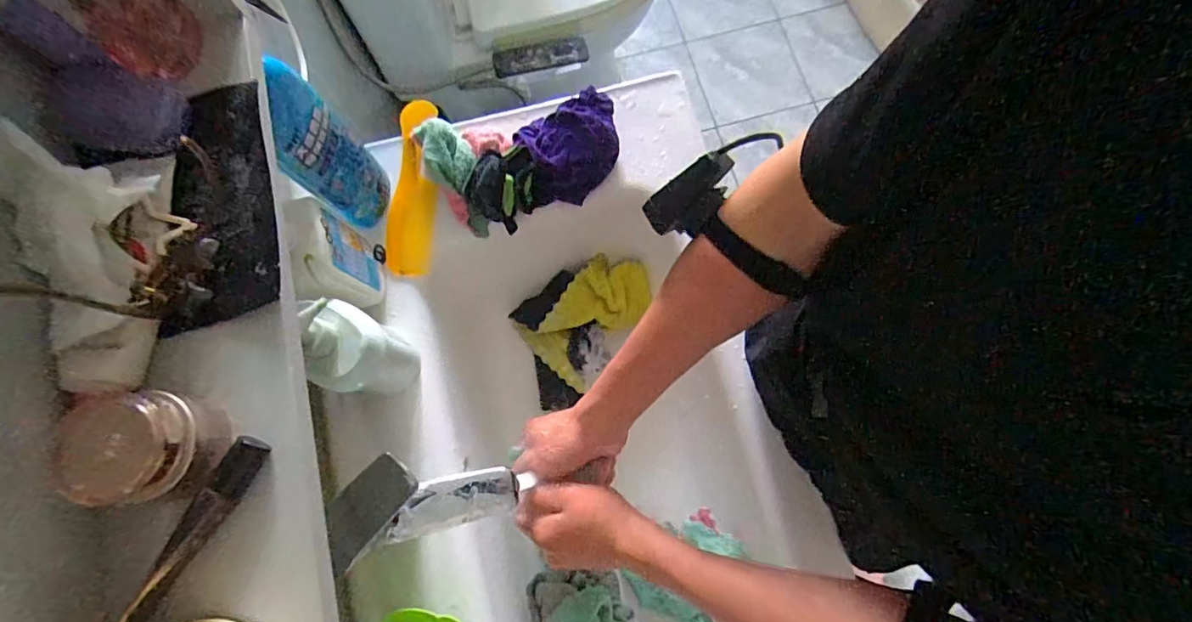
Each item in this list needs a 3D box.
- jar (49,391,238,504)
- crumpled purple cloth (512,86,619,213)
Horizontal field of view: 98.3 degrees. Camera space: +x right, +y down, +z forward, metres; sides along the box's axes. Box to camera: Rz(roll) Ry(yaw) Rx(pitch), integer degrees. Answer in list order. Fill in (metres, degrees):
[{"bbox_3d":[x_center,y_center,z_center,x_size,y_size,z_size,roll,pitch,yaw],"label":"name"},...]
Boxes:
[{"bbox_3d":[-0.206,0.062,0.239,0.043,0.045,0.047,0,77,1],"label":"jar"},{"bbox_3d":[-0.031,-0.177,0.563,0.112,0.049,0.115,-6,77,-1],"label":"crumpled purple cloth"}]

